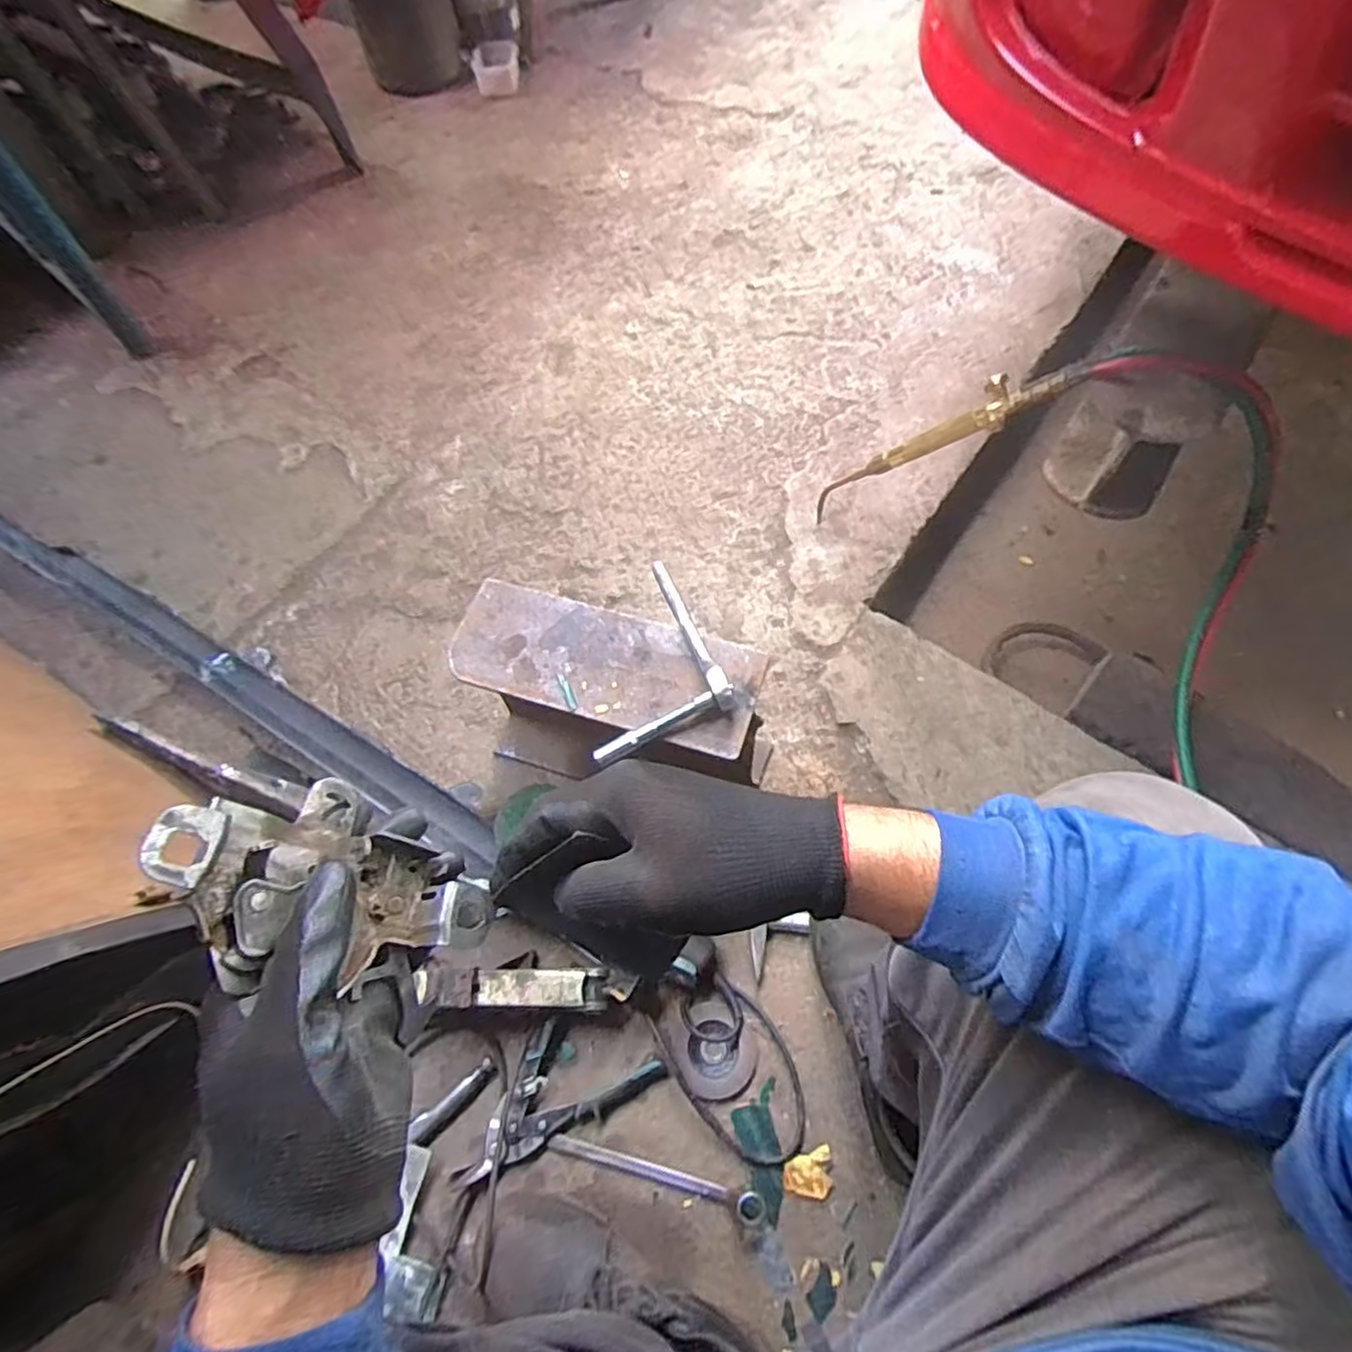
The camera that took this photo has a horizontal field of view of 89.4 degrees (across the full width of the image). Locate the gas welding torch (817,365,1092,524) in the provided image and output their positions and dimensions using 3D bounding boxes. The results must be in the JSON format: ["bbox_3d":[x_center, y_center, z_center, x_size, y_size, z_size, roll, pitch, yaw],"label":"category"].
[{"bbox_3d":[0.318,-0.299,0.882,0.050,0.411,0.045,36,65,-23],"label":"gas welding torch"}]

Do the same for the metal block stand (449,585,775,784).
[{"bbox_3d":[-0.066,0.039,0.813,0.331,0.252,0.128,15,66,9],"label":"metal block stand"}]

